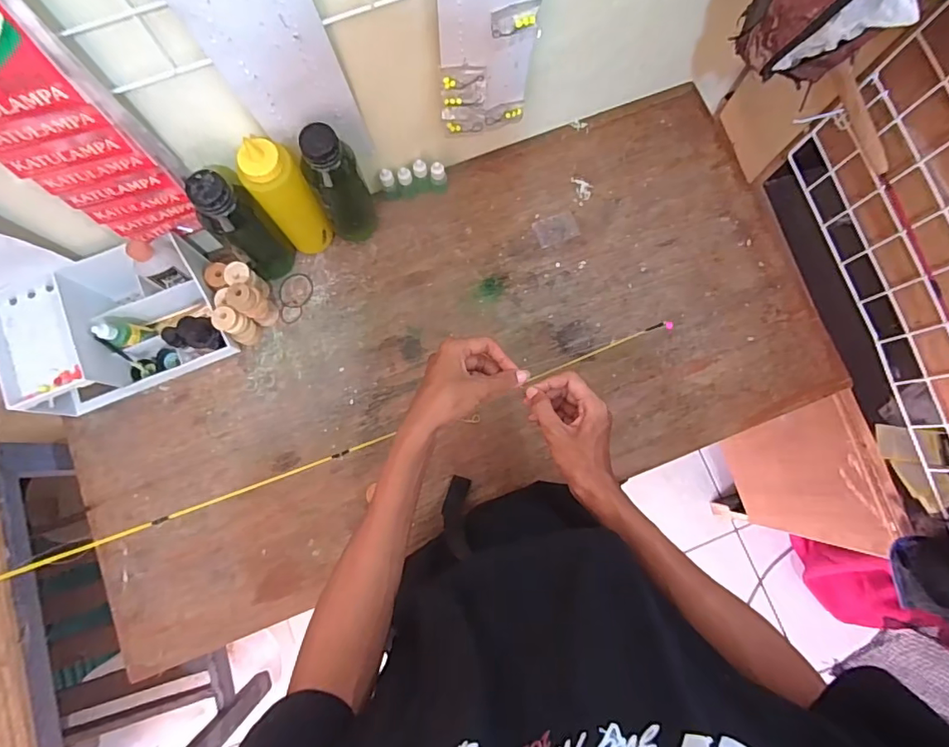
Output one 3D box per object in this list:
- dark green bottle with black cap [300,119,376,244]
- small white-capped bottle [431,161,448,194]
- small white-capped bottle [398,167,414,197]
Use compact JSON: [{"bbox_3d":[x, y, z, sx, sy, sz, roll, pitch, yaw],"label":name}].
[{"bbox_3d":[-0.168,-0.223,0.617,0.073,0.188,0.054,-28,82,-5],"label":"dark green bottle with black cap"},{"bbox_3d":[-0.050,-0.271,0.704,0.023,0.053,0.019,1,80,0],"label":"small white-capped bottle"},{"bbox_3d":[-0.095,-0.262,0.698,0.020,0.044,0.022,0,80,-1],"label":"small white-capped bottle"}]

